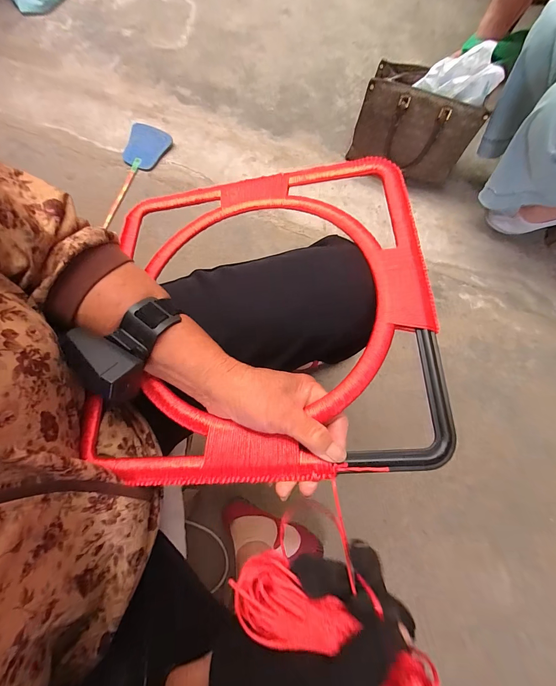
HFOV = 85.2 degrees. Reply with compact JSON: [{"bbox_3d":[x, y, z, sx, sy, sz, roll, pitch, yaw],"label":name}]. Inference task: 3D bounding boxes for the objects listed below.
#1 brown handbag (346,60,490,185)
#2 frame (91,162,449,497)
[{"bbox_3d":[0.367,-0.571,0.837,0.296,0.223,0.123,28,81,4],"label":"brown handbag"},{"bbox_3d":[-0.020,-0.042,0.307,0.322,0.019,0.331,-5,69,6],"label":"frame"}]

